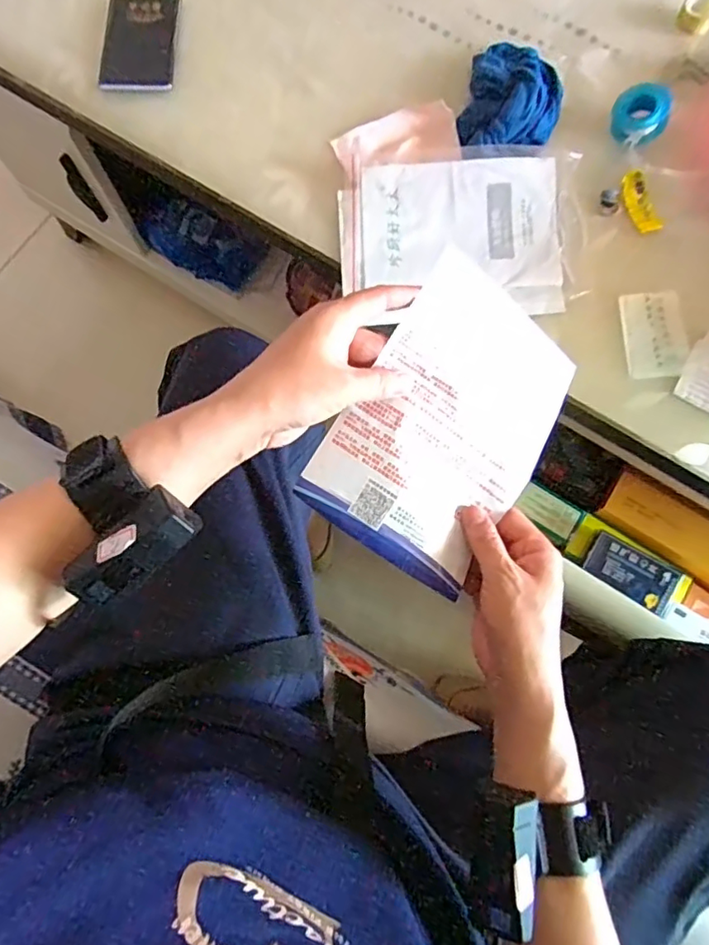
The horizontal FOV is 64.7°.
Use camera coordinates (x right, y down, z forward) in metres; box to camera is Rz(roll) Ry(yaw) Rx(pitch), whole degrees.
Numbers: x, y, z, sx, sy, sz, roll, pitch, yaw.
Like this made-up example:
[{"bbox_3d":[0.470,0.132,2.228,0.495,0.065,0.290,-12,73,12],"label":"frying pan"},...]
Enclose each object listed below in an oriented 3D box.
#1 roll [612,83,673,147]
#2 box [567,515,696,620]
[{"bbox_3d":[0.289,-0.361,0.565,0.054,0.036,0.044,26,78,7],"label":"roll"},{"bbox_3d":[0.309,0.110,0.629,0.129,0.032,0.066,36,79,9],"label":"box"}]

